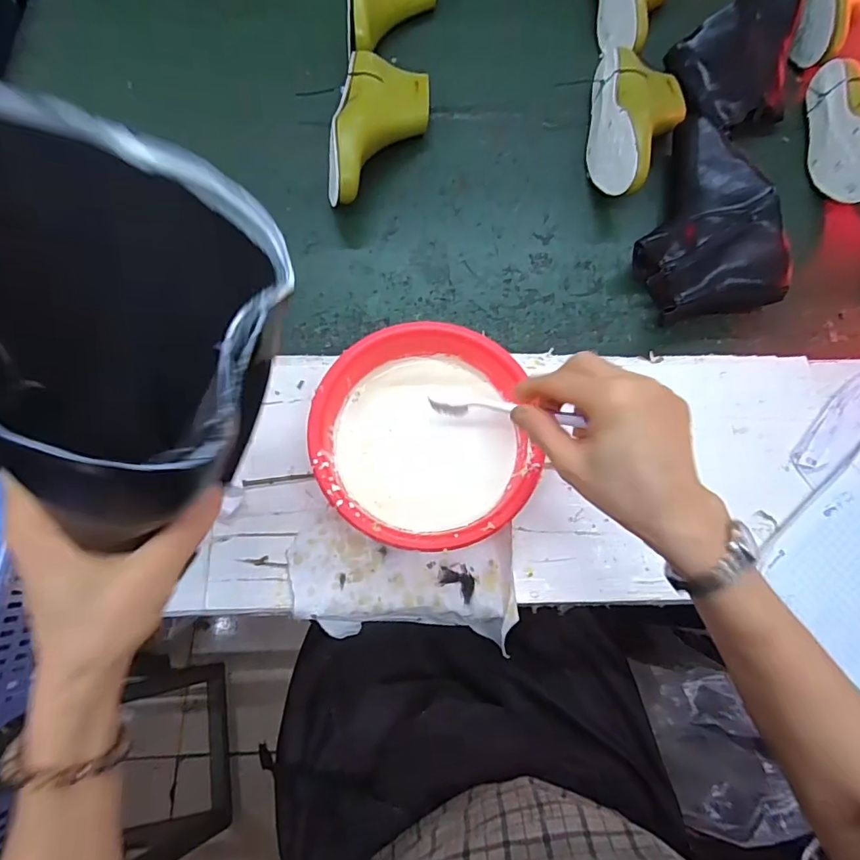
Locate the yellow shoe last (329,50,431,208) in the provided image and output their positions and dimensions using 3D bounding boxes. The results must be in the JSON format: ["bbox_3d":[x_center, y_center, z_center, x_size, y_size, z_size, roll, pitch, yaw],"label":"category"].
[{"bbox_3d":[-0.058,-0.362,0.602,0.100,0.079,0.229,6,72,1],"label":"yellow shoe last"}]

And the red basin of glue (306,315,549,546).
[{"bbox_3d":[-0.006,0.011,0.446,0.177,0.073,0.185,0,72,-1],"label":"red basin of glue"}]

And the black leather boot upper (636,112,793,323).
[{"bbox_3d":[0.300,-0.247,0.581,0.170,0.058,0.251,-15,73,-6],"label":"black leather boot upper"}]

